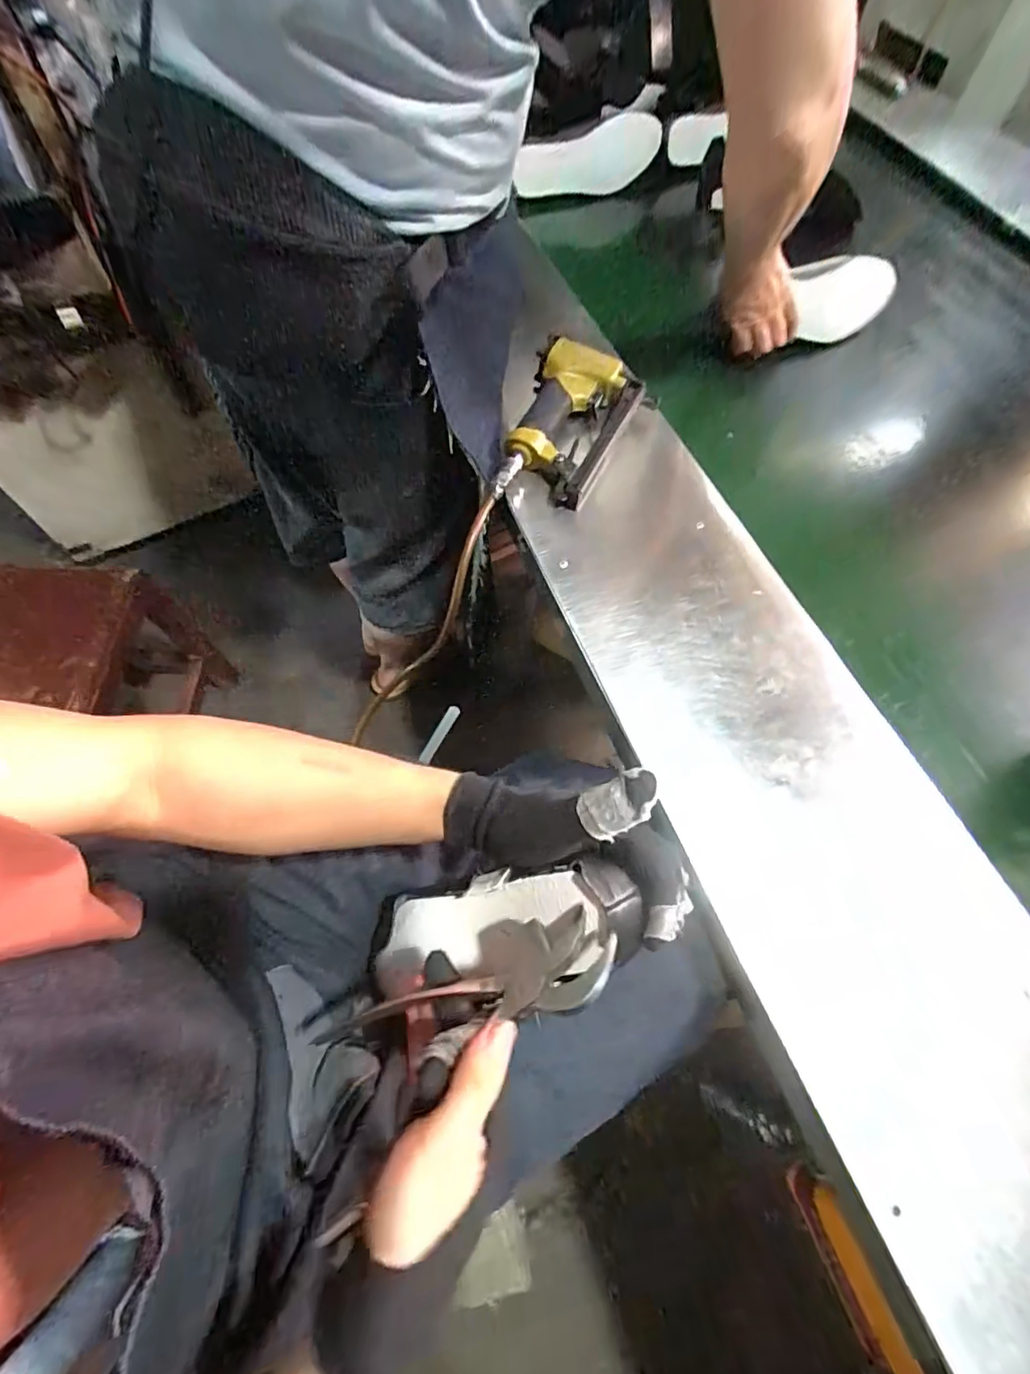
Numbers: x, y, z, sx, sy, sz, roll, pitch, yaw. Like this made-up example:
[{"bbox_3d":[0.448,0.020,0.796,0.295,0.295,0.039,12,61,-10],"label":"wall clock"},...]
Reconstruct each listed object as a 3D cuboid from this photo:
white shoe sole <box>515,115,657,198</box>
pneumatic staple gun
[{"bbox_3d":[0.124,-0.854,0.895,0.275,0.115,0.029,-23,88,-14],"label":"white shoe sole"},{"bbox_3d":[0.055,-0.288,0.615,0.138,0.056,0.204,26,65,11],"label":"pneumatic staple gun"}]

